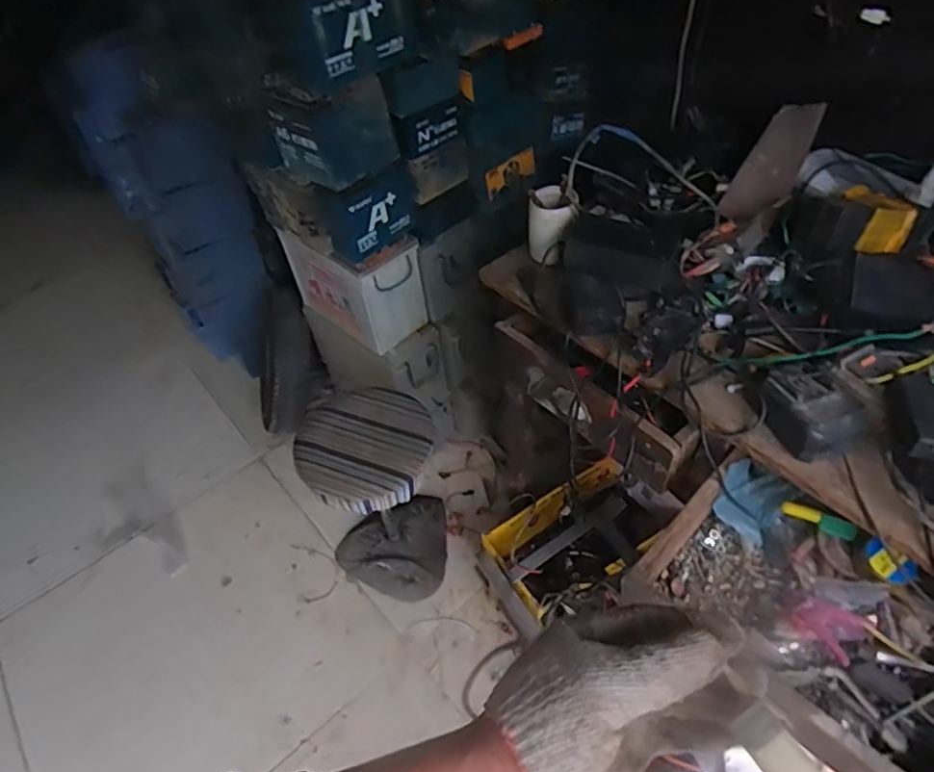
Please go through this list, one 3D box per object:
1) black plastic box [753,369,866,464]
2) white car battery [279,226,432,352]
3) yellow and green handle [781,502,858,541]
[{"bbox_3d":[0.425,0.030,0.762,0.084,0.044,0.114,-18,48,-11],"label":"black plastic box"},{"bbox_3d":[-0.255,-0.247,1.395,0.280,0.240,0.165,29,56,28],"label":"white car battery"},{"bbox_3d":[0.470,0.178,0.807,0.091,0.025,0.020,20,52,22],"label":"yellow and green handle"}]

